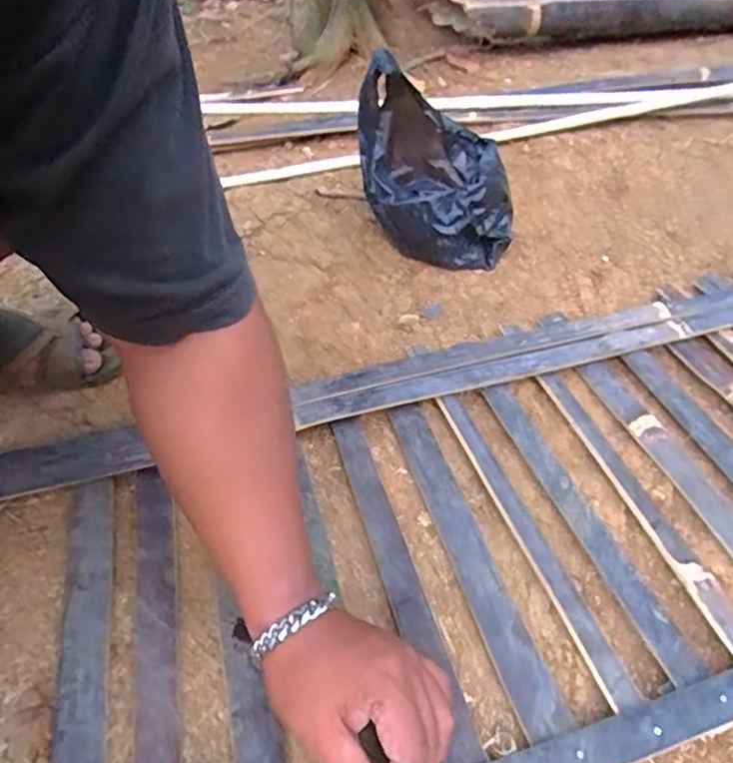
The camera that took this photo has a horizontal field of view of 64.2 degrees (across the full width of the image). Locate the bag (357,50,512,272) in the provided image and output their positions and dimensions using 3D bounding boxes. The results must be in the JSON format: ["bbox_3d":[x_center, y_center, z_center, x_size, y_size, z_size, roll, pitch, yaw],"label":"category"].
[{"bbox_3d":[0.084,-0.274,0.728,0.175,0.198,0.181,-3,47,1],"label":"bag"}]

